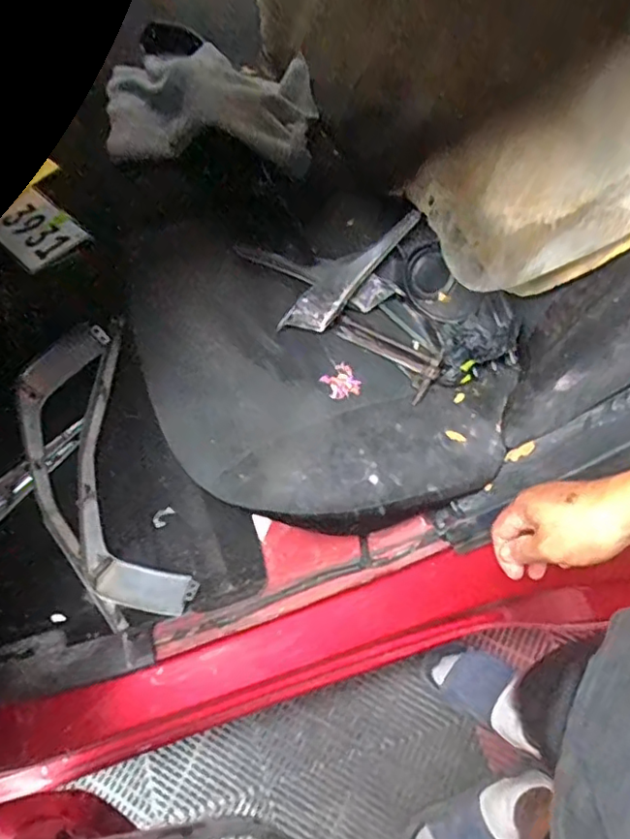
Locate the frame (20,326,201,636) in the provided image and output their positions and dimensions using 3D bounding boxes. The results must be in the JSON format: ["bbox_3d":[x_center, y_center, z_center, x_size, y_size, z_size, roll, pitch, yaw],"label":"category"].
[{"bbox_3d":[-0.373,0.091,1.015,0.220,0.064,0.513,-19,68,-5],"label":"frame"}]

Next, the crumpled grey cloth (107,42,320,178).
[{"bbox_3d":[-0.154,-0.453,0.846,0.331,0.114,0.143,14,69,9],"label":"crumpled grey cloth"}]

